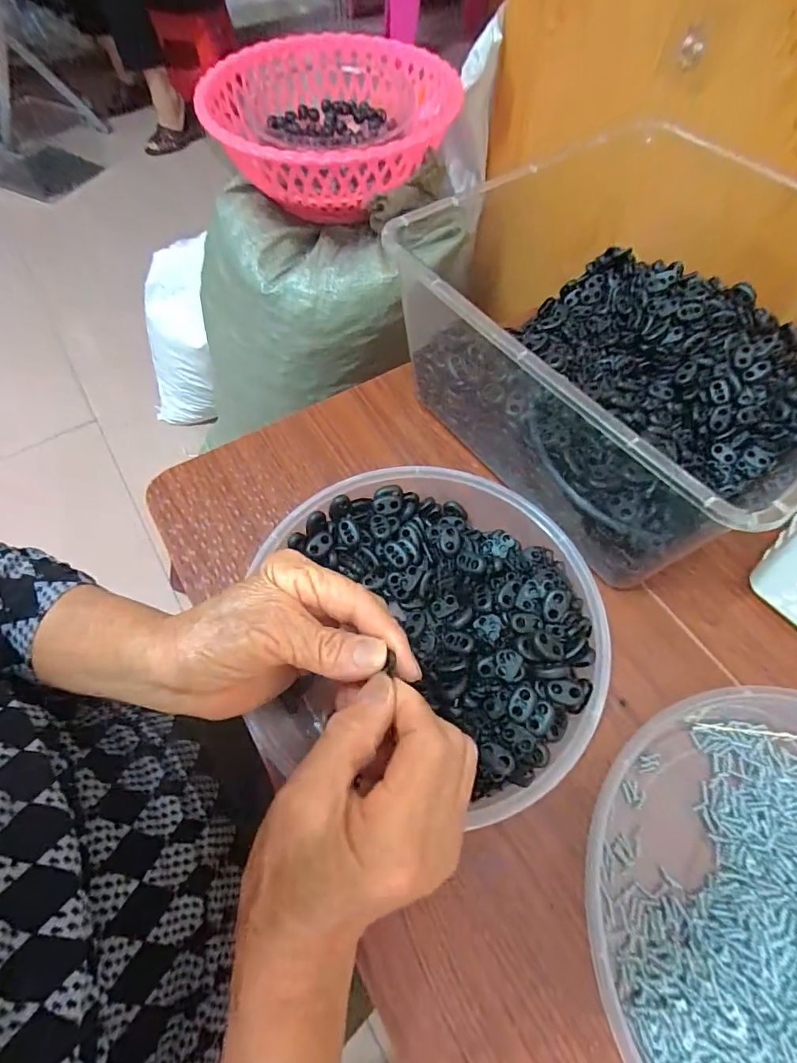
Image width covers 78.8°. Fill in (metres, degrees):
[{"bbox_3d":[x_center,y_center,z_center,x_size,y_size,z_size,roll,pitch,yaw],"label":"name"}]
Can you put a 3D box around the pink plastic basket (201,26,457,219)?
[{"bbox_3d":[-0.075,-0.479,0.577,0.271,0.090,0.292,2,63,2],"label":"pink plastic basket"}]

